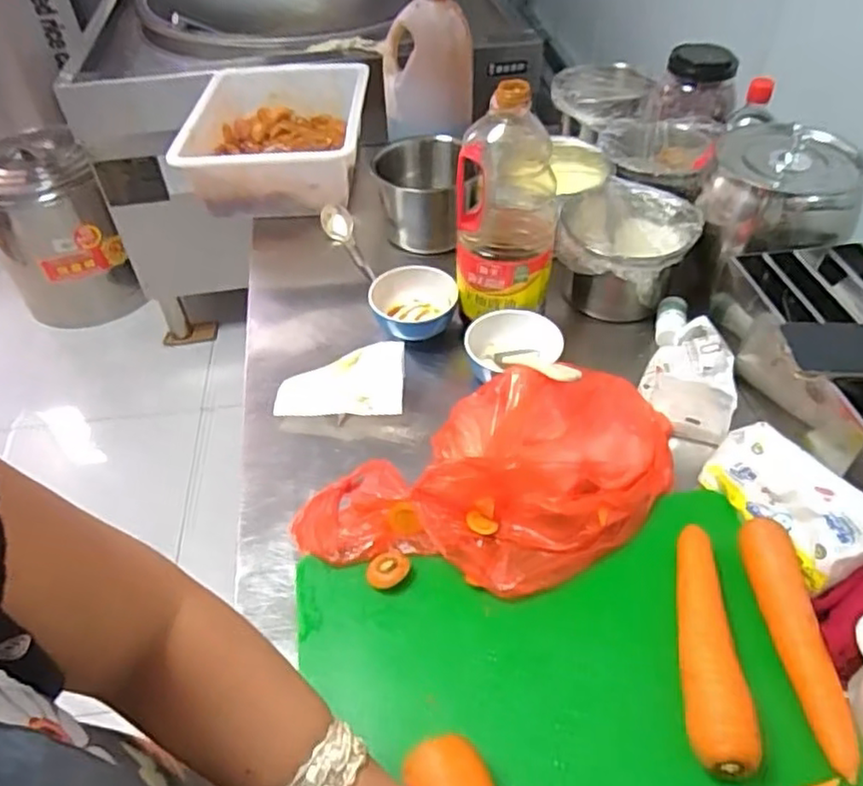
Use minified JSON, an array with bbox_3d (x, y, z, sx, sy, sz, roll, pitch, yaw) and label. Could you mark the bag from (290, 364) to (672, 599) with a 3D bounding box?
[{"bbox_3d":[0.054,0.067,0.639,0.360,0.081,0.233,1,46,3],"label":"bag"}]

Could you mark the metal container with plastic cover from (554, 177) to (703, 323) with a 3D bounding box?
[{"bbox_3d":[0.244,-0.176,0.857,0.164,0.123,0.151,8,47,10],"label":"metal container with plastic cover"}]

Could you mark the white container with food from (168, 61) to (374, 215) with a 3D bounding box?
[{"bbox_3d":[-0.257,-0.426,1.138,0.293,0.128,0.355,1,46,3],"label":"white container with food"}]

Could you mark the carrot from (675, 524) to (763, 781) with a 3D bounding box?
[{"bbox_3d":[0.211,0.185,0.519,0.042,0.041,0.196,3,47,5],"label":"carrot"}]

